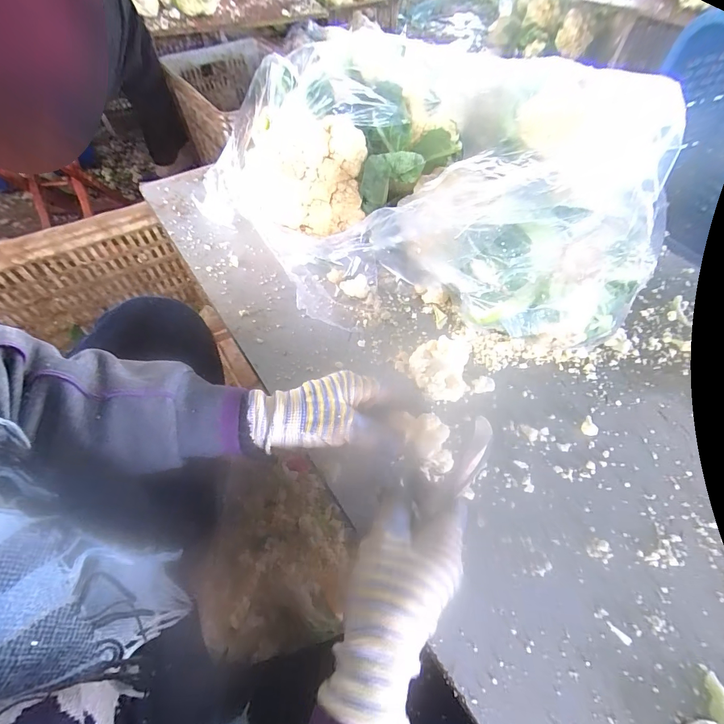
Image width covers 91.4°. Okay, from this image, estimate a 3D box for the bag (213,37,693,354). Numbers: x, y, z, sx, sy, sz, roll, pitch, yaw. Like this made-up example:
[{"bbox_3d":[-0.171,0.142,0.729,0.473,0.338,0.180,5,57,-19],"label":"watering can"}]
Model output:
[{"bbox_3d":[0.041,-0.201,0.434,0.544,0.183,0.280,19,57,12],"label":"bag"}]

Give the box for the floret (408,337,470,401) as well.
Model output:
[{"bbox_3d":[0.079,0.010,0.372,0.059,0.044,0.061,8,55,5],"label":"floret"}]

